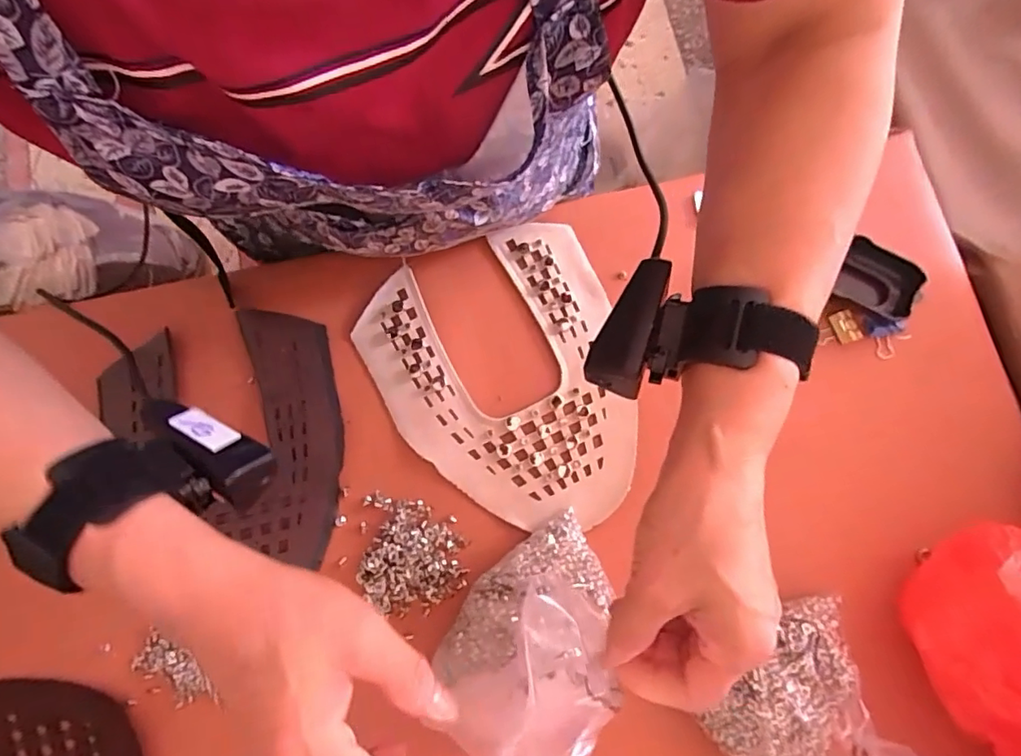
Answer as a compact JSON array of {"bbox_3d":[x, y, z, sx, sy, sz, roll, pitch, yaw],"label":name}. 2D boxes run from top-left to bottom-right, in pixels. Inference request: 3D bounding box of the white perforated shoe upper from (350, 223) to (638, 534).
[{"bbox_3d":[-0.002,0.004,0.440,0.196,0.006,0.232,-22,79,-3],"label":"white perforated shoe upper"}]

